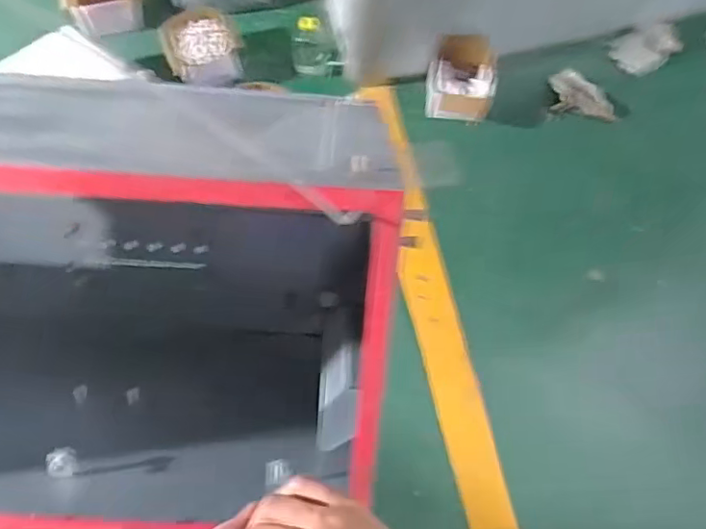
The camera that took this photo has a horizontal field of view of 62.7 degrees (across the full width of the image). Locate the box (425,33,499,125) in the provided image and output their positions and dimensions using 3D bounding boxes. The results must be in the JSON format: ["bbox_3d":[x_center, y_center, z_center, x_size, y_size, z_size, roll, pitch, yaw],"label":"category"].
[{"bbox_3d":[0.268,-0.454,1.434,0.161,0.106,0.191,6,76,-1],"label":"box"}]

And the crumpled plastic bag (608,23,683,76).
[{"bbox_3d":[0.767,-0.563,1.519,0.150,0.119,0.076,6,77,1],"label":"crumpled plastic bag"}]

